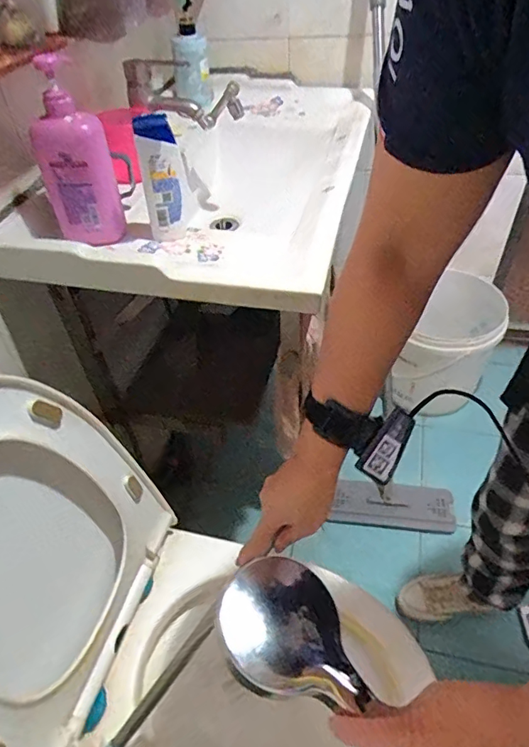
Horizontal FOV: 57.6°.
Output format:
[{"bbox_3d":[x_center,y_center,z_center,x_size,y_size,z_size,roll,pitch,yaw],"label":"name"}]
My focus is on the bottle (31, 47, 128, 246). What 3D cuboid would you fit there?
[{"bbox_3d":[-0.255,-0.288,0.647,0.093,0.219,0.081,-16,47,-12],"label":"bottle"}]

